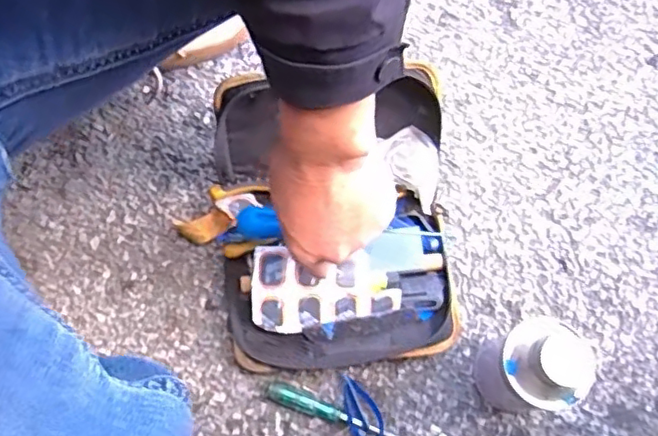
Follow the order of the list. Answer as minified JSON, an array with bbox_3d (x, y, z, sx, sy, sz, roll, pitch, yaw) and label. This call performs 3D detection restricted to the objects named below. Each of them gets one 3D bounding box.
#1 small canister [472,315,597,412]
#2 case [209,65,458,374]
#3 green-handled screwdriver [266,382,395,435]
[{"bbox_3d":[0.159,0.116,0.461,0.059,0.129,0.067,-22,72,-8],"label":"small canister"},{"bbox_3d":[0.002,0.006,0.515,0.209,0.096,0.233,-6,70,-3],"label":"case"},{"bbox_3d":[0.013,0.171,0.499,0.138,0.015,0.017,21,71,7],"label":"green-handled screwdriver"}]

